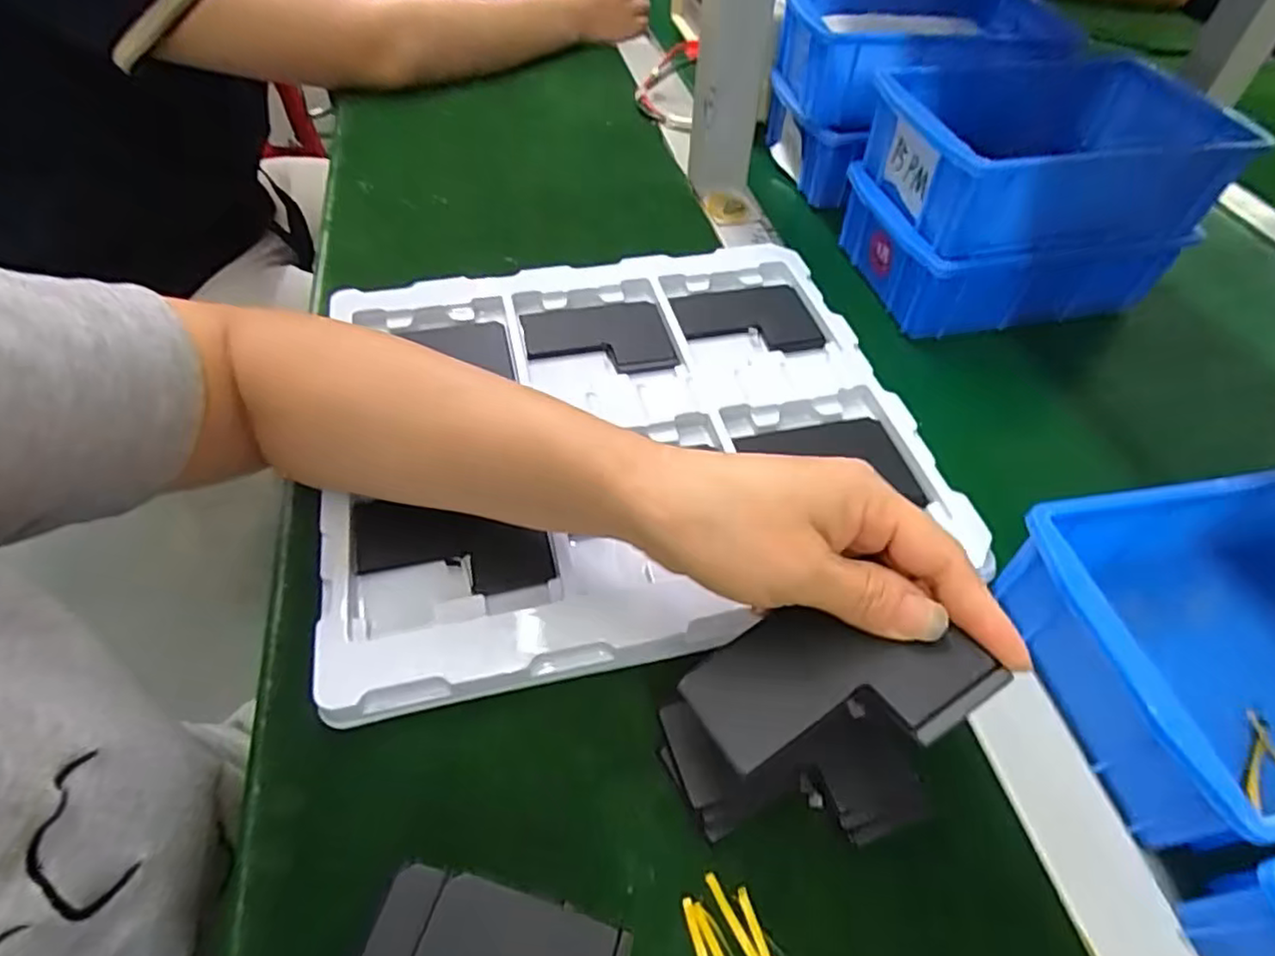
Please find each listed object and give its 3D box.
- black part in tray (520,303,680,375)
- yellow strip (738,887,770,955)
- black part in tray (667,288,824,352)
[{"bbox_3d":[-0.026,-0.086,0.433,0.089,0.012,0.065,-8,52,-8],"label":"black part in tray"},{"bbox_3d":[0.045,0.168,0.237,0.004,0.004,0.040,-13,53,-12],"label":"yellow strip"},{"bbox_3d":[0.071,-0.104,0.446,0.086,0.006,0.066,-10,52,-9],"label":"black part in tray"}]

